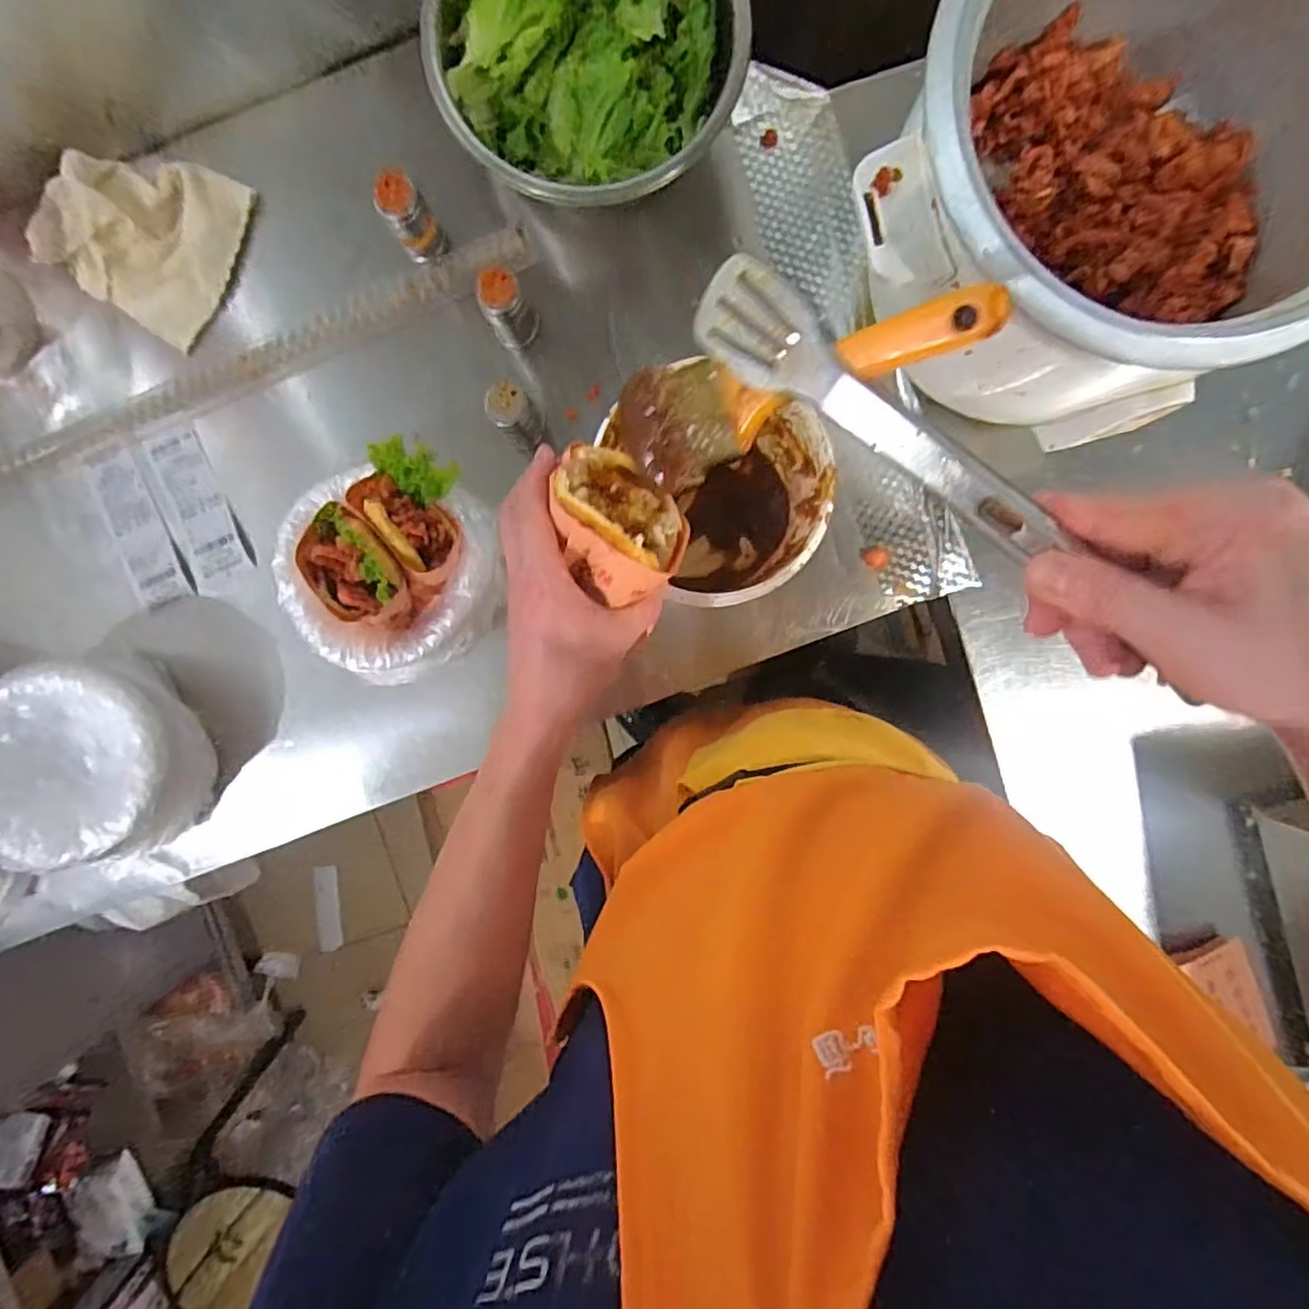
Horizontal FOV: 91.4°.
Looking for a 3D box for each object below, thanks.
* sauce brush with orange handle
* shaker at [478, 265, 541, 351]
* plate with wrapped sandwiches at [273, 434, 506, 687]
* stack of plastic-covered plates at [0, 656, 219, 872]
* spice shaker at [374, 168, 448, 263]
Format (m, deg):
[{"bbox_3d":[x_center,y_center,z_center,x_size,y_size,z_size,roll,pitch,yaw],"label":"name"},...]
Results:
[{"bbox_3d":[0.059,-0.124,0.296,0.181,0.021,0.054,-8,93,33],"label":"sauce brush with orange handle"},{"bbox_3d":[-0.134,-0.322,0.601,0.042,0.083,0.039,0,93,0],"label":"shaker"},{"bbox_3d":[-0.234,-0.077,0.582,0.190,0.132,0.177,0,93,0],"label":"plate with wrapped sandwiches"},{"bbox_3d":[-0.535,0.098,0.615,0.176,0.108,0.182,-6,93,1],"label":"stack of plastic-covered plates"},{"bbox_3d":[-0.227,-0.404,0.592,0.038,0.079,0.034,-27,92,2],"label":"spice shaker"}]

